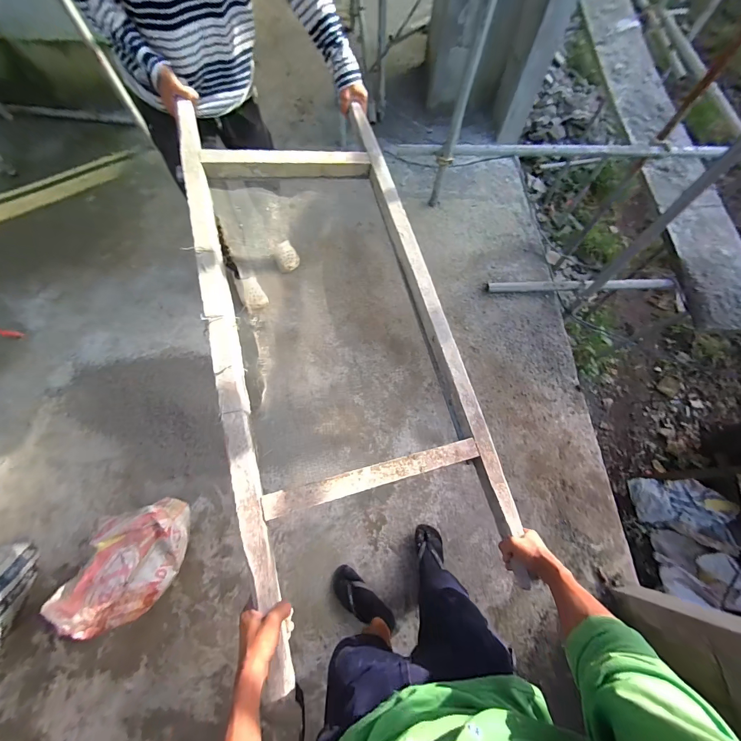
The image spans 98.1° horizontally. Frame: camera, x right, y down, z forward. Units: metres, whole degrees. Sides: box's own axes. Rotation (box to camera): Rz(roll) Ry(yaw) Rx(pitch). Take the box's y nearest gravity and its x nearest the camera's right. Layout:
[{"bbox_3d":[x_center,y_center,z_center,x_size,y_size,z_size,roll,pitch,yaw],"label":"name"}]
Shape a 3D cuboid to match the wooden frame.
[{"bbox_3d":[-0.073,-0.111,0.743,0.549,0.046,1.219,-13,75,-15],"label":"wooden frame"}]

